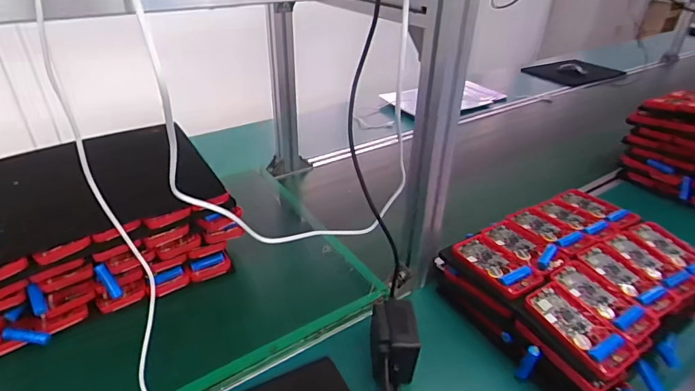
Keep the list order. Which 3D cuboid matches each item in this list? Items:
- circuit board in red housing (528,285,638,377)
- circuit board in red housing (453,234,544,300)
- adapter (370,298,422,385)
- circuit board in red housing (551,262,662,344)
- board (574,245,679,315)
[{"bbox_3d":[0.284,0.163,0.516,0.066,0.023,0.121,-18,37,-27],"label":"circuit board in red housing"},{"bbox_3d":[0.216,0.100,0.607,0.063,0.014,0.121,-19,37,-29],"label":"circuit board in red housing"},{"bbox_3d":[0.058,0.184,0.537,0.057,0.066,0.089,2,32,1],"label":"adapter"},{"bbox_3d":[0.331,0.137,0.549,0.071,0.018,0.122,-21,39,-32],"label":"circuit board in red housing"},{"bbox_3d":[0.384,0.116,0.583,0.068,0.019,0.120,-20,38,-30],"label":"board"}]

